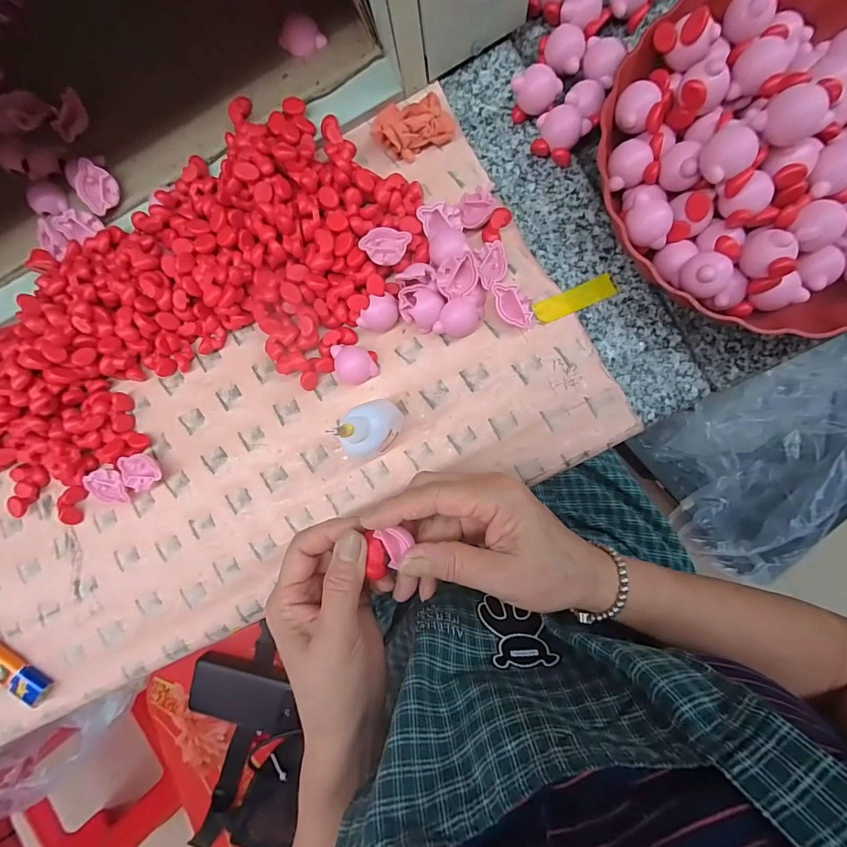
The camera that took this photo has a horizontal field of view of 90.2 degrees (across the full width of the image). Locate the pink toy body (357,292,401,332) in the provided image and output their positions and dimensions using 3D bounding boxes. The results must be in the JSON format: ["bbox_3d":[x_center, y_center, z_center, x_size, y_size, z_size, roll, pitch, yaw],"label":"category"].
[{"bbox_3d":[-0.032,-0.082,0.317,0.022,0.022,0.031,32,91,6],"label":"pink toy body"}]

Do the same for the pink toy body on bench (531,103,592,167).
[{"bbox_3d":[0.103,-0.217,0.317,0.036,0.022,0.032,21,90,7],"label":"pink toy body on bench"}]

